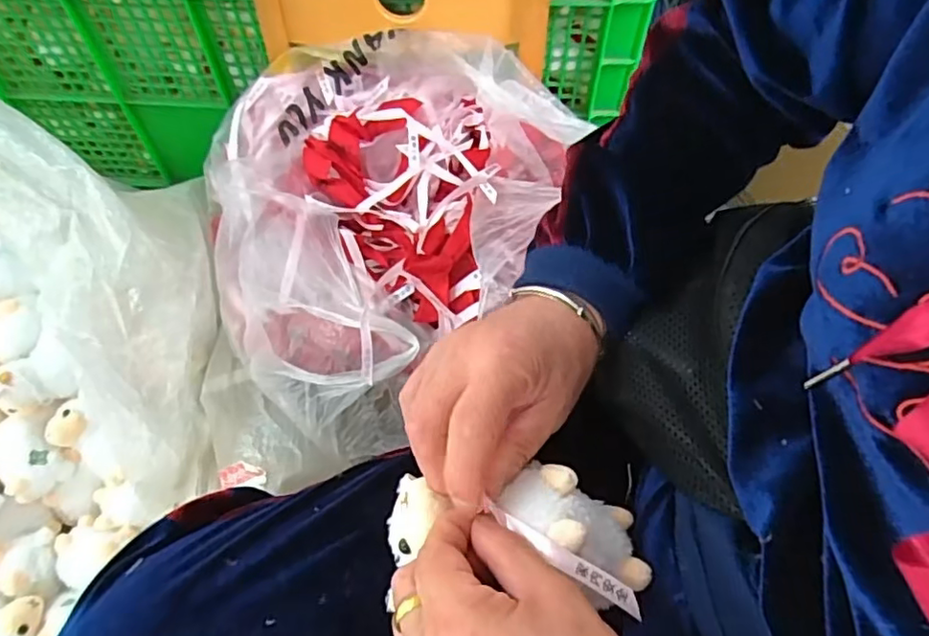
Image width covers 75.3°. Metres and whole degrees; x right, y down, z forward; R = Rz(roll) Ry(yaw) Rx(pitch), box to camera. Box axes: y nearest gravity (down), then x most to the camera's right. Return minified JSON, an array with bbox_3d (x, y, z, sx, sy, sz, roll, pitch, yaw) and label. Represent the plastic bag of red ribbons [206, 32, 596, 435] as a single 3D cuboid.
[{"bbox_3d":[-0.082,-0.118,0.596,0.364,0.183,0.328,-22,60,-13],"label":"plastic bag of red ribbons"}]

